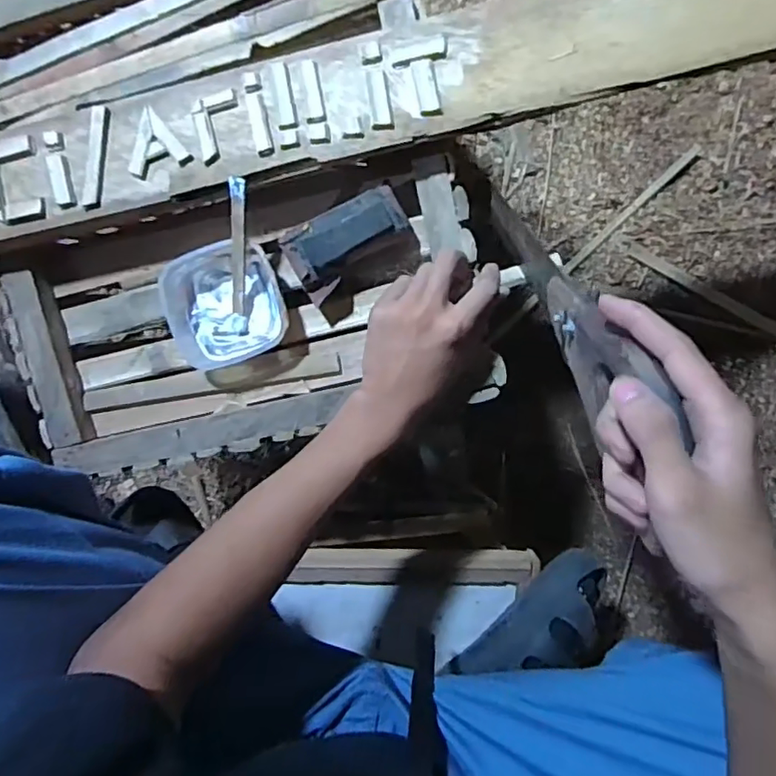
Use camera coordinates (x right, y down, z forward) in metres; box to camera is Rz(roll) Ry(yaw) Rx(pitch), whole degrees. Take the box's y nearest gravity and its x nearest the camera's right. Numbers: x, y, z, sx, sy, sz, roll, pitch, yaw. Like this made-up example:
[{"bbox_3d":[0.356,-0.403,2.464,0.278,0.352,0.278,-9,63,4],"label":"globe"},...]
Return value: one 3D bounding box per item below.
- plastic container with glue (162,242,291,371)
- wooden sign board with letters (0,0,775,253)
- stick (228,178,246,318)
[{"bbox_3d":[-0.138,-0.074,0.497,0.093,0.041,0.098,-18,94,3],"label":"plastic container with glue"},{"bbox_3d":[-0.247,-0.173,0.459,1.086,0.019,0.097,-11,92,6],"label":"wooden sign board with letters"},{"bbox_3d":[-0.120,-0.110,0.467,0.012,0.008,0.113,9,125,-1],"label":"stick"}]

